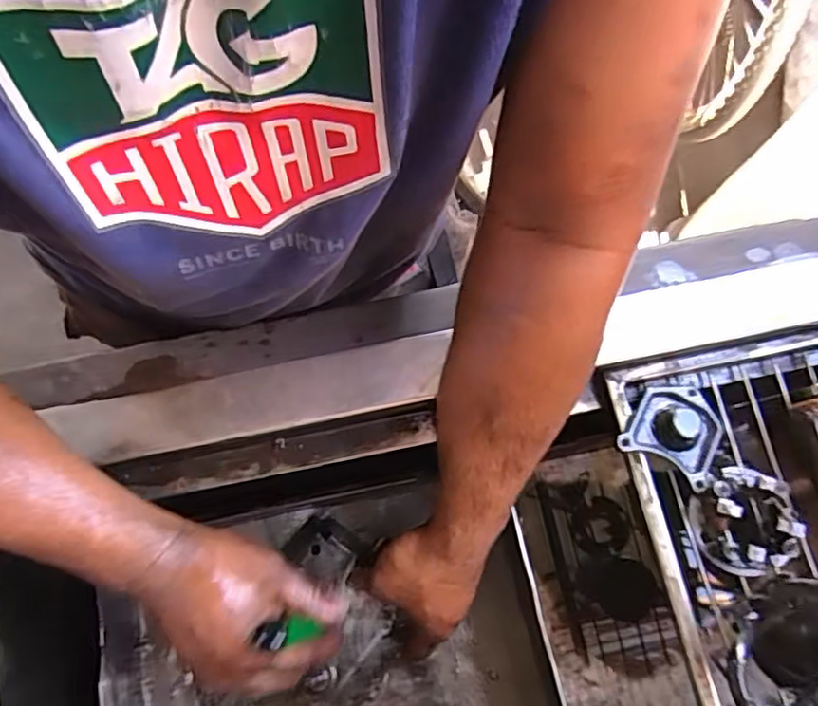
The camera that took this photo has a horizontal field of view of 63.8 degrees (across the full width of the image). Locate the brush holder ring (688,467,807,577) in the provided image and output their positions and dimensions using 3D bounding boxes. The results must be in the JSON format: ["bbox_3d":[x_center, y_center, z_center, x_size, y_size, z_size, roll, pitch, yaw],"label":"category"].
[{"bbox_3d":[0.234,0.116,0.450,0.064,0.026,0.067,0,74,0],"label":"brush holder ring"}]

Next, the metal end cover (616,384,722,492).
[{"bbox_3d":[0.196,0.052,0.477,0.064,0.017,0.067,28,76,8],"label":"metal end cover"}]

